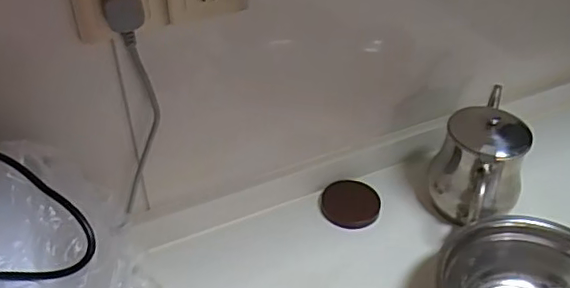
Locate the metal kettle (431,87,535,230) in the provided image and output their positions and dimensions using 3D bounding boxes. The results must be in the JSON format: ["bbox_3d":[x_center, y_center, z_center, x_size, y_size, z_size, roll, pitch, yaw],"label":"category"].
[{"bbox_3d":[0.262,0.026,0.762,0.114,0.149,0.200,18,44,19],"label":"metal kettle"}]

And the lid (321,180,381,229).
[{"bbox_3d":[0.093,0.084,0.796,0.081,0.017,0.072,5,41,5],"label":"lid"}]

